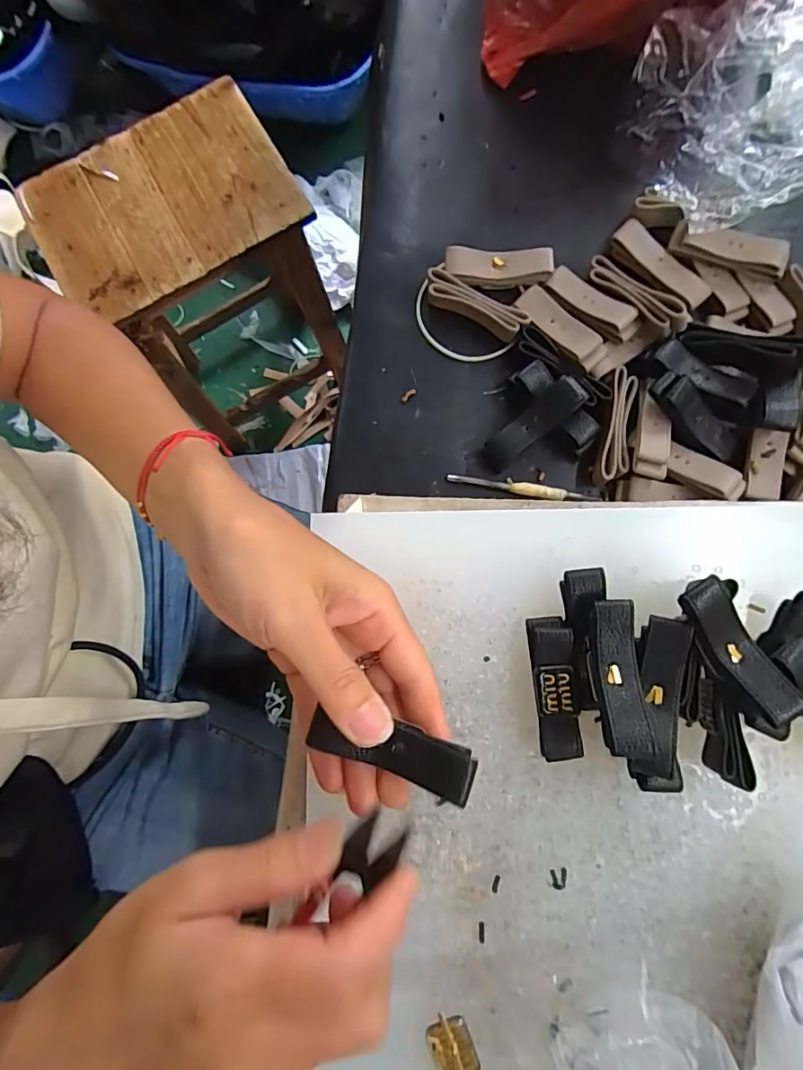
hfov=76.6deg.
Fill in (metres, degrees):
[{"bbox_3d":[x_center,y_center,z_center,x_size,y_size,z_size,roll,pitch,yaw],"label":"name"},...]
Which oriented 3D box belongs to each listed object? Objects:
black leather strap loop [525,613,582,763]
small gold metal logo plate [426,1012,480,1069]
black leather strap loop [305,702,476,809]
[{"bbox_3d":[0.072,0.073,0.241,0.020,0.018,0.065,-6,81,2],"label":"black leather strap loop"},{"bbox_3d":[0.023,0.230,0.225,0.019,0.004,0.029,-21,81,-1],"label":"small gold metal logo plate"},{"bbox_3d":[-0.004,0.086,0.198,0.065,0.008,0.020,9,78,11],"label":"black leather strap loop"}]

